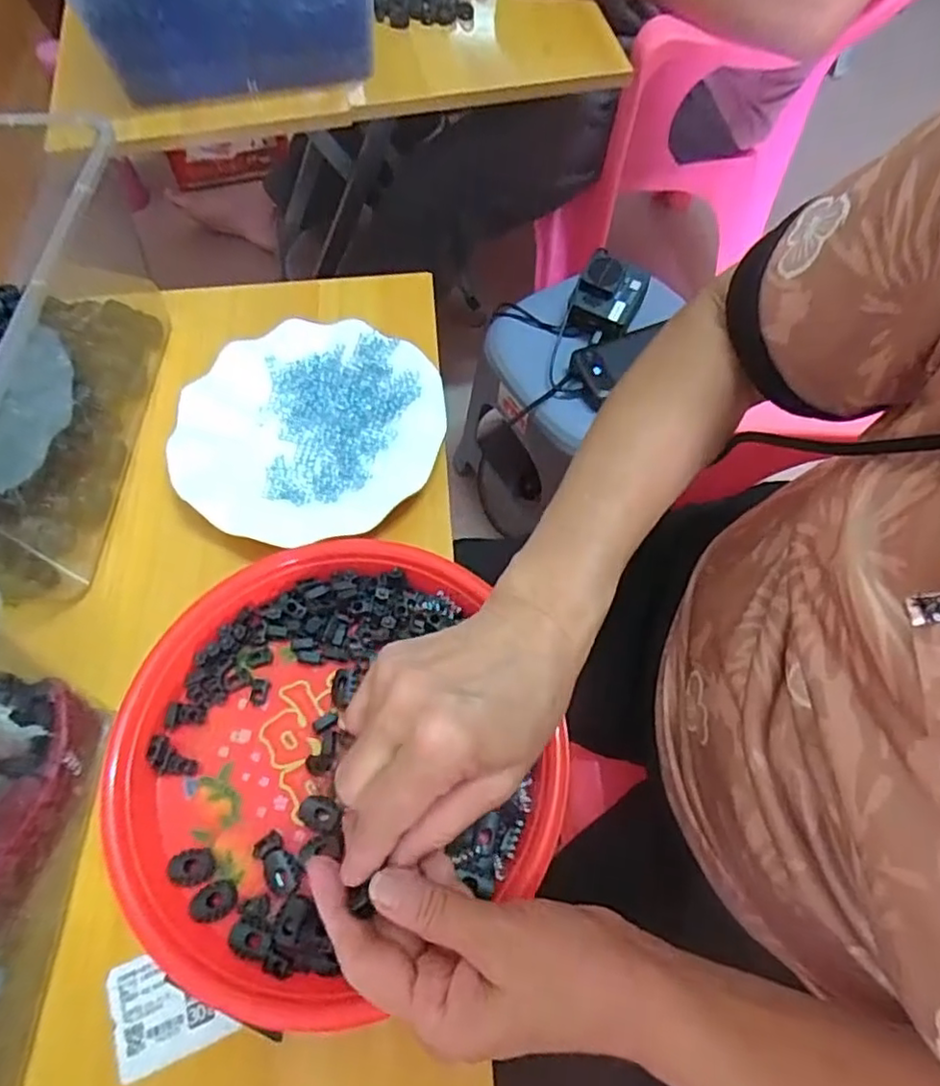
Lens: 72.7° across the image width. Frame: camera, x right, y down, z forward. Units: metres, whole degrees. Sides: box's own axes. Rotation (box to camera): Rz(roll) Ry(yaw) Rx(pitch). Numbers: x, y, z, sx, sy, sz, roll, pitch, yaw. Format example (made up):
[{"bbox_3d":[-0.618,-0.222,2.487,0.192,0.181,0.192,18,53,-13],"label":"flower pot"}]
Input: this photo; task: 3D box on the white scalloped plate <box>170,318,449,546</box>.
[{"bbox_3d":[-0.110,-0.080,0.447,0.173,0.024,0.173,0,63,0],"label":"white scalloped plate"}]

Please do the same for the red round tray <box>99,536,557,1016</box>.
[{"bbox_3d":[-0.081,0.113,0.354,0.229,0.025,0.226,0,63,0],"label":"red round tray"}]

